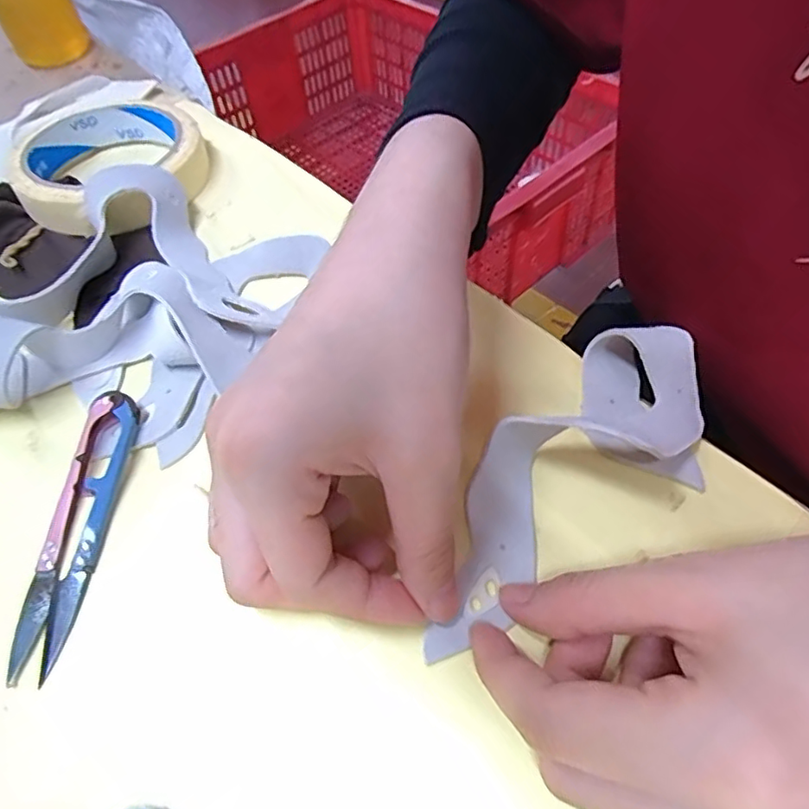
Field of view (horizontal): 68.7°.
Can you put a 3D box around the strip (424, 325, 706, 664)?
[{"bbox_3d":[0.058,0.025,0.208,0.147,0.020,0.055,-41,58,-19],"label":"strip"}]

